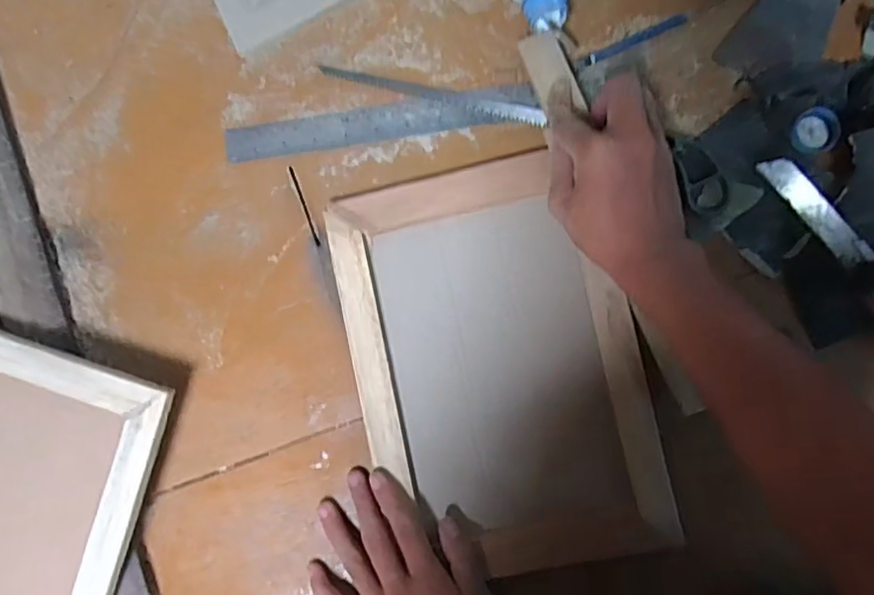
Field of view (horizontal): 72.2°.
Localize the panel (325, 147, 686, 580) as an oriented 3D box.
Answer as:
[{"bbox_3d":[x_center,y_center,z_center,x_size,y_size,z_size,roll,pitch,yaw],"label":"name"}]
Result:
[{"bbox_3d":[0.043,0.050,0.453,0.207,0.022,0.296,-13,87,5],"label":"panel"}]

